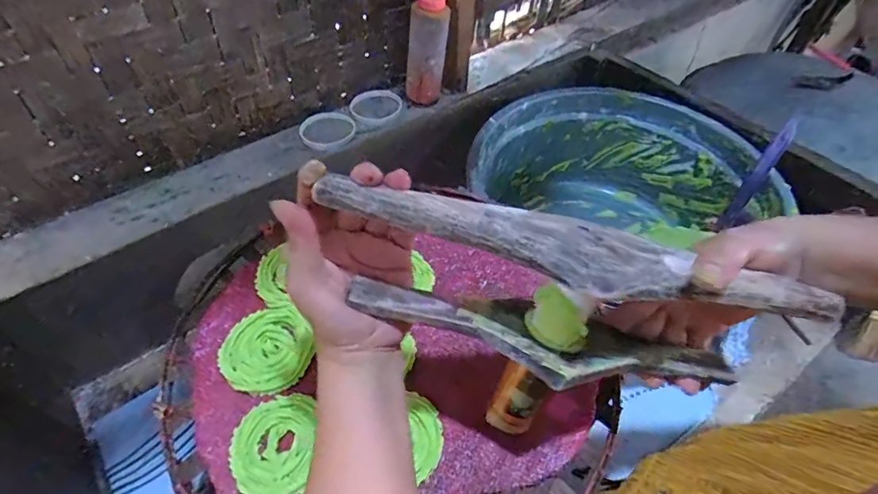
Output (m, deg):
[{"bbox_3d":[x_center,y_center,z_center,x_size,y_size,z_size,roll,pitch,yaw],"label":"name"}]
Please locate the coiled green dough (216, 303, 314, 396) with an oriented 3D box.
[{"bbox_3d":[-0.149,0.089,0.420,0.075,0.008,0.075,-19,53,-18],"label":"coiled green dough"}]

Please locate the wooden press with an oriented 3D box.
[{"bbox_3d":[0.077,0.031,0.297,0.293,0.108,0.071,5,50,2],"label":"wooden press"}]

